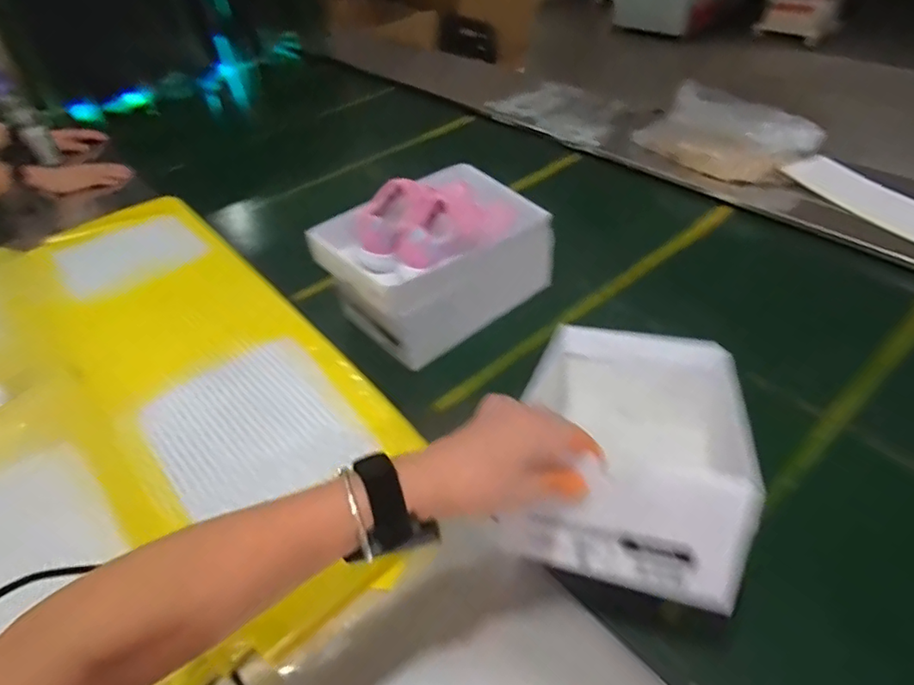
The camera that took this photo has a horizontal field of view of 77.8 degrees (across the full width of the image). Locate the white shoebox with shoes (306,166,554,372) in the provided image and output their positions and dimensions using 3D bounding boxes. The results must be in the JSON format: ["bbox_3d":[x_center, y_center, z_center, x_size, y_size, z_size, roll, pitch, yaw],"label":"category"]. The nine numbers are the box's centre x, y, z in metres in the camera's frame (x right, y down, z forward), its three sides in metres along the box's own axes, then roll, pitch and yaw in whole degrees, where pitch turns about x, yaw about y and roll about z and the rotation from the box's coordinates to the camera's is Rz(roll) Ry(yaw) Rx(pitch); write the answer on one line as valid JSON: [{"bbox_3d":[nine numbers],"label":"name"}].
[{"bbox_3d":[-0.034,-0.140,0.840,0.292,0.187,0.199,-30,48,-23],"label":"white shoebox with shoes"}]

